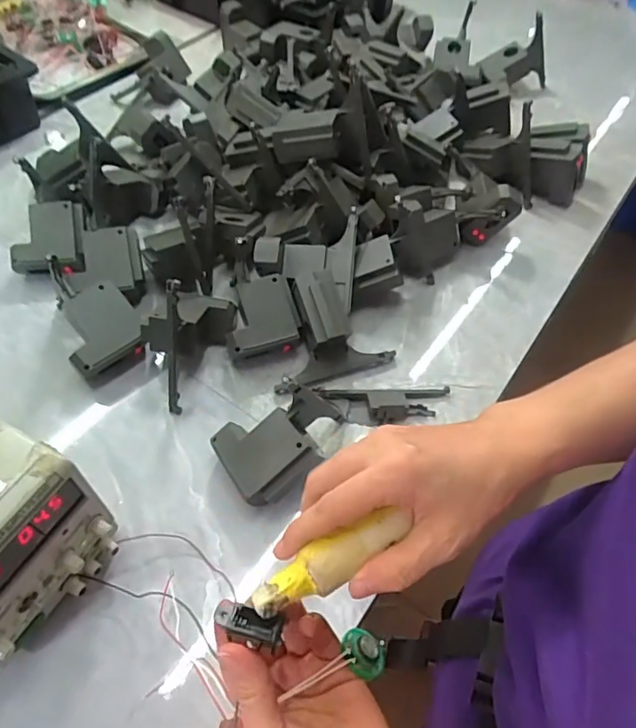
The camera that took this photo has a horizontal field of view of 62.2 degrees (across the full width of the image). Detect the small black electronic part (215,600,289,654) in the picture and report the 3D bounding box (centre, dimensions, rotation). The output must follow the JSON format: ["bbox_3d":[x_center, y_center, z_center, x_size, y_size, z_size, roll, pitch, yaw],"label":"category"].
[{"bbox_3d":[-0.035,0.130,0.264,0.036,0.015,0.016,9,53,20],"label":"small black electronic part"}]

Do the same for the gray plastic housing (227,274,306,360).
[{"bbox_3d":[-0.060,-0.051,0.562,0.078,0.020,0.079,-11,80,-15],"label":"gray plastic housing"}]

